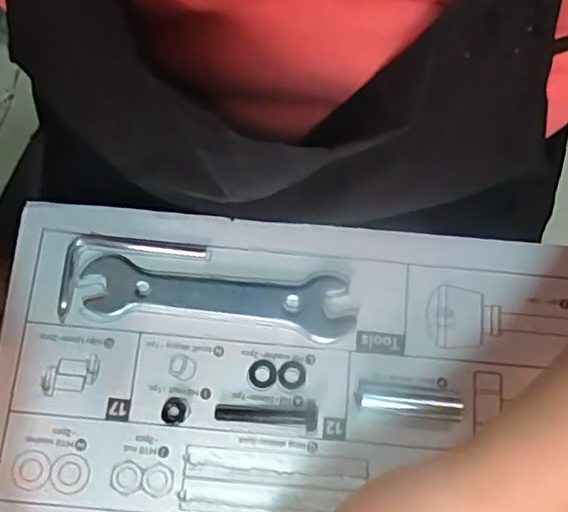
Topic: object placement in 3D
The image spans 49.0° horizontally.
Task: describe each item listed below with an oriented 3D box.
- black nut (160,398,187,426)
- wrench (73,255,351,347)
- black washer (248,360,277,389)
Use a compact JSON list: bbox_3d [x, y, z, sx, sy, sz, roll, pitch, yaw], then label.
[{"bbox_3d":[-0.060,0.085,0.340,0.014,0.004,0.014,0,75,-2],"label":"black nut"},{"bbox_3d":[-0.038,0.024,0.354,0.152,0.007,0.036,5,75,0],"label":"wrench"},{"bbox_3d":[-0.012,0.066,0.346,0.016,0.004,0.016,0,75,-2],"label":"black washer"}]

